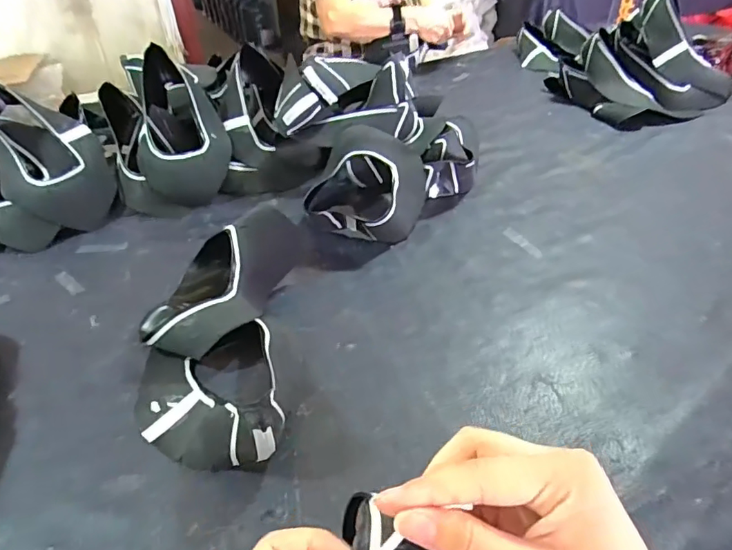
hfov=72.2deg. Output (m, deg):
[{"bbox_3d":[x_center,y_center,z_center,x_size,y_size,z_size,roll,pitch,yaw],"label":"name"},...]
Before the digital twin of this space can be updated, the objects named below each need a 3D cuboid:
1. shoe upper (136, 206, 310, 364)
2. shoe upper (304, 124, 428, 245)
[{"bbox_3d":[-0.175,0.001,0.581,0.132,0.084,0.196,9,40,17],"label":"shoe upper"},{"bbox_3d":[0.002,-0.137,0.743,0.169,0.092,0.214,-4,38,0],"label":"shoe upper"}]

